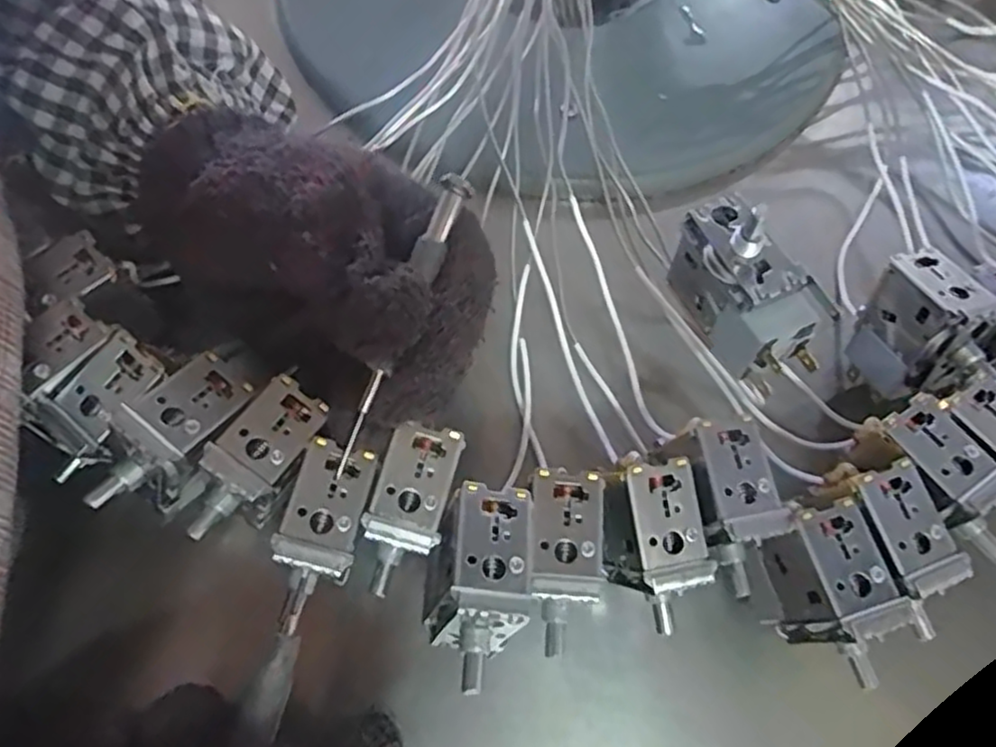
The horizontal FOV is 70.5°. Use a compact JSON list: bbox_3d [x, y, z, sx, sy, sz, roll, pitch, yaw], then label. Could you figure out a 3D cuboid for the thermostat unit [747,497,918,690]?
[{"bbox_3d":[0.104,0.069,0.221,0.026,0.036,0.047,-19,67,-11],"label":"thermostat unit"}]

